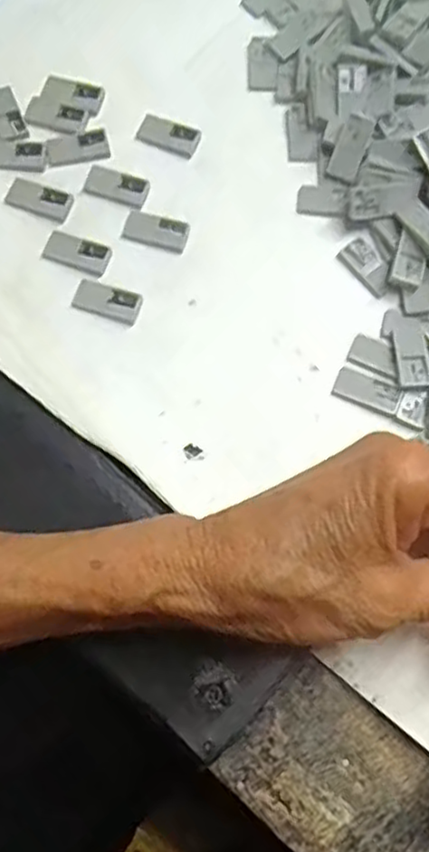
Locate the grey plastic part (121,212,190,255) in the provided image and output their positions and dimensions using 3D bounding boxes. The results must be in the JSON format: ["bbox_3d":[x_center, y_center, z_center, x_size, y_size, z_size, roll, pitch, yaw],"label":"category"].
[{"bbox_3d":[-0.025,-0.087,0.315,0.028,0.004,0.016,16,76,2],"label":"grey plastic part"}]

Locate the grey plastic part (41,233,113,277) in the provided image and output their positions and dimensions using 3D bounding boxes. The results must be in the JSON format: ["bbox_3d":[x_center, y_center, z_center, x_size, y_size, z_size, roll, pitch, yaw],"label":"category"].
[{"bbox_3d":[-0.060,-0.075,0.308,0.028,0.004,0.014,17,76,2],"label":"grey plastic part"}]

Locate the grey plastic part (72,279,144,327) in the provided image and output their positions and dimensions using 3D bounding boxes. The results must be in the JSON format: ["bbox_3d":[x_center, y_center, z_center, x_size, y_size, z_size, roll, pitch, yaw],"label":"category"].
[{"bbox_3d":[-0.046,-0.053,0.302,0.029,0.004,0.014,18,76,3],"label":"grey plastic part"}]

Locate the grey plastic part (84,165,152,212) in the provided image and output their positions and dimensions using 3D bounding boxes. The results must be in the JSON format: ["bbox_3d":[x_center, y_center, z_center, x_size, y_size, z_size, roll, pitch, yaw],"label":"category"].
[{"bbox_3d":[-0.044,-0.108,0.319,0.028,0.004,0.017,17,76,2],"label":"grey plastic part"}]

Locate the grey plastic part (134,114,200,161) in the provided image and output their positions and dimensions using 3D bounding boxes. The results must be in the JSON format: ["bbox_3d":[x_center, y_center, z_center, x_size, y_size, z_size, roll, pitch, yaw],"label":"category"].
[{"bbox_3d":[-0.022,-0.135,0.328,0.029,0.004,0.014,22,76,4],"label":"grey plastic part"}]

